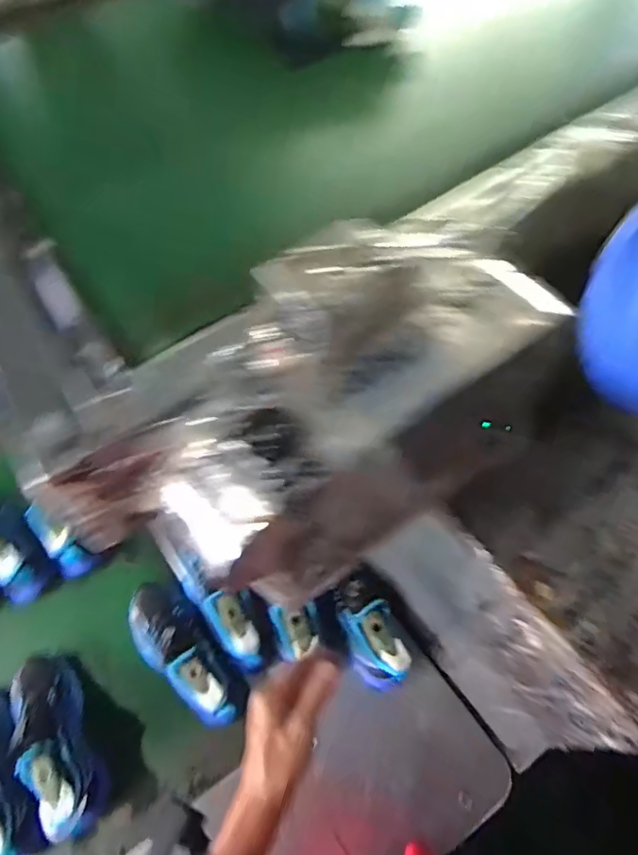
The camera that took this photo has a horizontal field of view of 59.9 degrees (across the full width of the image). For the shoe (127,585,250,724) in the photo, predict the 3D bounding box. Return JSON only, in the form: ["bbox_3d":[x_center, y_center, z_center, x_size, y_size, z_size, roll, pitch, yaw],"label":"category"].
[{"bbox_3d":[-0.196,0.311,0.782,0.087,0.111,0.235,-41,49,-19],"label":"shoe"}]

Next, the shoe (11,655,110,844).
[{"bbox_3d":[-0.361,0.418,0.748,0.087,0.123,0.240,-28,64,-14],"label":"shoe"}]

